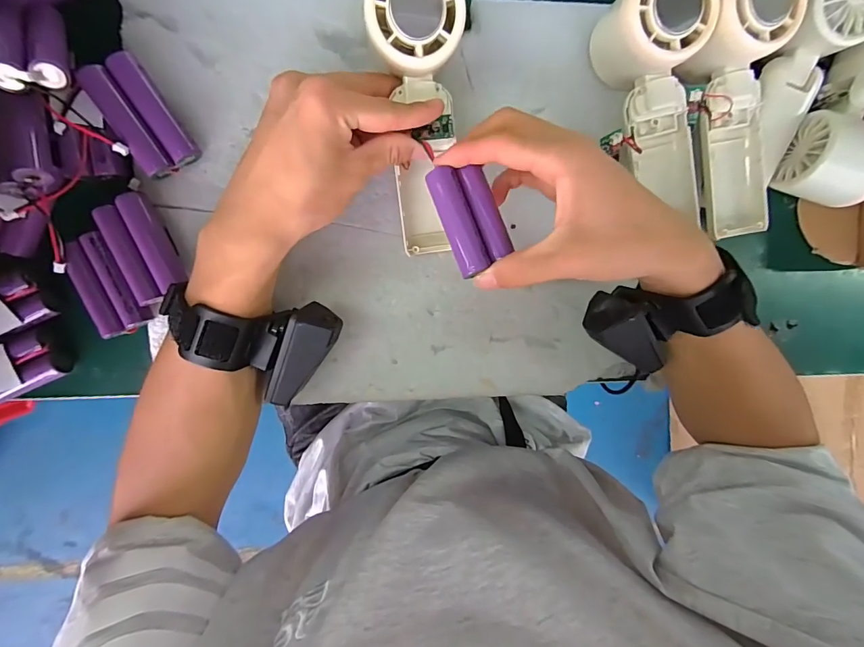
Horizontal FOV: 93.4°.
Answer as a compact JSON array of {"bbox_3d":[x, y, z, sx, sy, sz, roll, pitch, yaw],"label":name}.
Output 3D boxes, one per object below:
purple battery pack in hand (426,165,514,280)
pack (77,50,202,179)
[{"bbox_3d":[0.024,-0.062,0.237,0.035,0.016,0.063,-19,98,-5],"label":"purple battery pack in hand"},{"bbox_3d":[-0.182,-0.130,0.257,0.035,0.016,0.067,-31,100,-1],"label":"pack"}]

